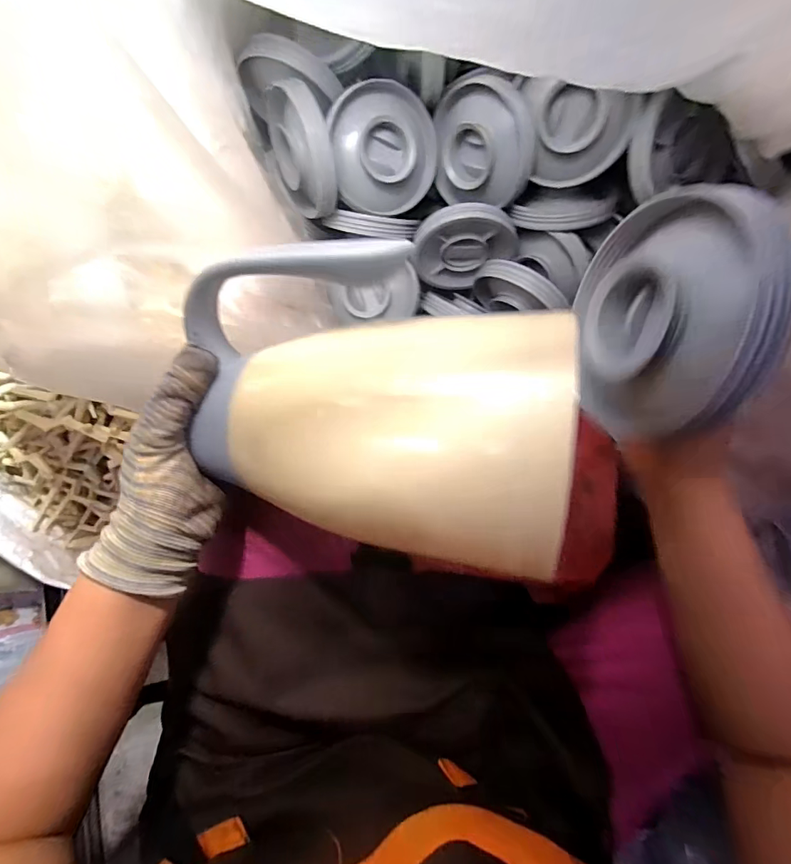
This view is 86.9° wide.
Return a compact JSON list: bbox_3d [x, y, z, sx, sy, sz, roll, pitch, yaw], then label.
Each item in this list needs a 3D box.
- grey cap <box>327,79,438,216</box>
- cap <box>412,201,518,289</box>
[{"bbox_3d":[-0.013,-0.344,0.513,0.129,0.029,0.131,-9,122,-14],"label":"grey cap"},{"bbox_3d":[0.093,-0.242,0.553,0.132,0.108,0.030,-11,57,17],"label":"cap"}]

